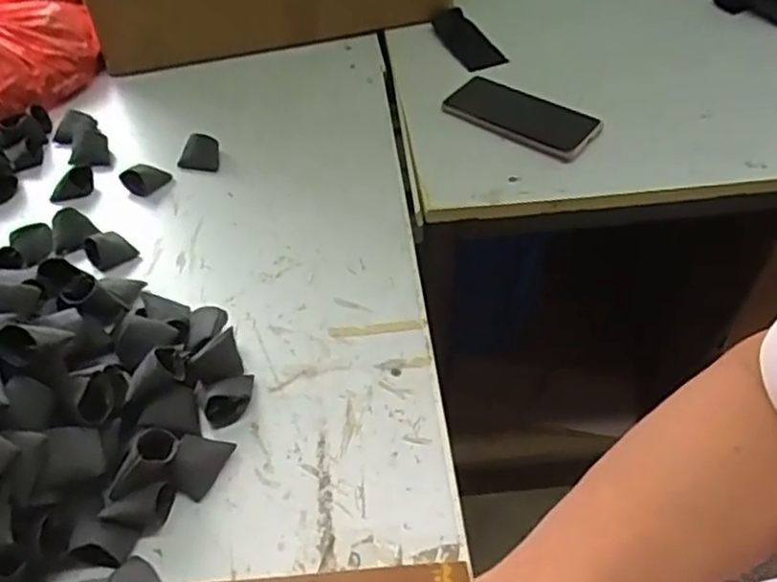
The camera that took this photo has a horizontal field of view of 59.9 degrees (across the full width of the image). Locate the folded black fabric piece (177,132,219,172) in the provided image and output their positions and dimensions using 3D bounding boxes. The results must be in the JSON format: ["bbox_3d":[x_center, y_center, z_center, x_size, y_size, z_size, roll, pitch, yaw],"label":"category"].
[{"bbox_3d":[-0.193,-0.140,0.683,0.043,0.022,0.030,5,49,7],"label":"folded black fabric piece"}]

